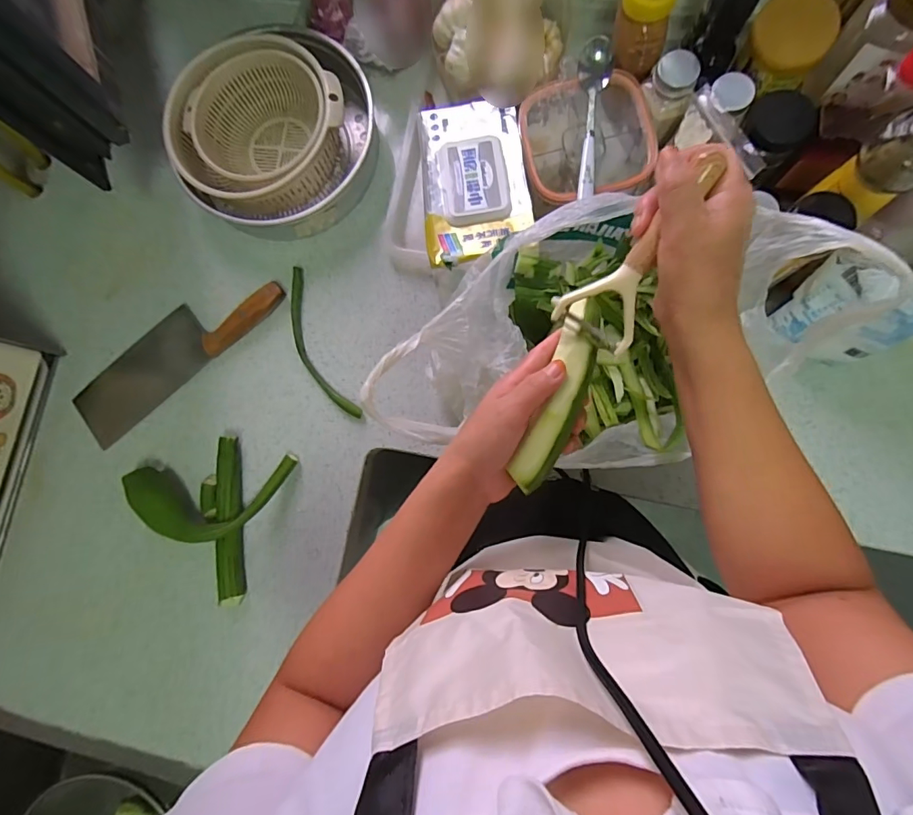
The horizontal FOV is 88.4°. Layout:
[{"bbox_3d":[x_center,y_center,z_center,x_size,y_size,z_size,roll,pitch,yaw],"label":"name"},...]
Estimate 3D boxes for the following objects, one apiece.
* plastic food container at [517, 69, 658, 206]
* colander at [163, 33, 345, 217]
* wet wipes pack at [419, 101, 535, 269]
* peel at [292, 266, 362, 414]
[{"bbox_3d":[0.143,-0.291,0.538,0.140,0.084,0.134,-12,84,4],"label":"plastic food container"},{"bbox_3d":[-0.244,-0.341,0.582,0.206,0.086,0.159,-40,83,1],"label":"colander"},{"bbox_3d":[0.018,-0.251,0.515,0.114,0.042,0.203,-5,84,5],"label":"wet wipes pack"},{"bbox_3d":[-0.177,-0.076,0.586,0.043,0.009,0.201,-24,83,3],"label":"peel"}]

